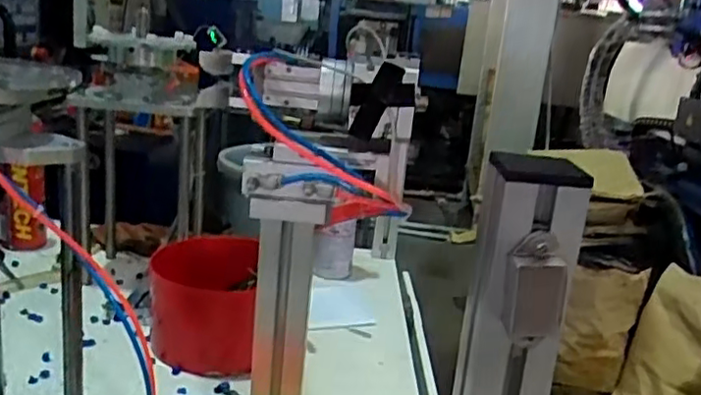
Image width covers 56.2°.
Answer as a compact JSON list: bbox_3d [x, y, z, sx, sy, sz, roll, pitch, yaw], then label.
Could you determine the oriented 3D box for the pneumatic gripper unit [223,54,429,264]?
[{"bbox_3d":[-0.021,-0.038,0.480,0.127,0.128,0.082,5,17,-5],"label":"pneumatic gripper unit"}]

